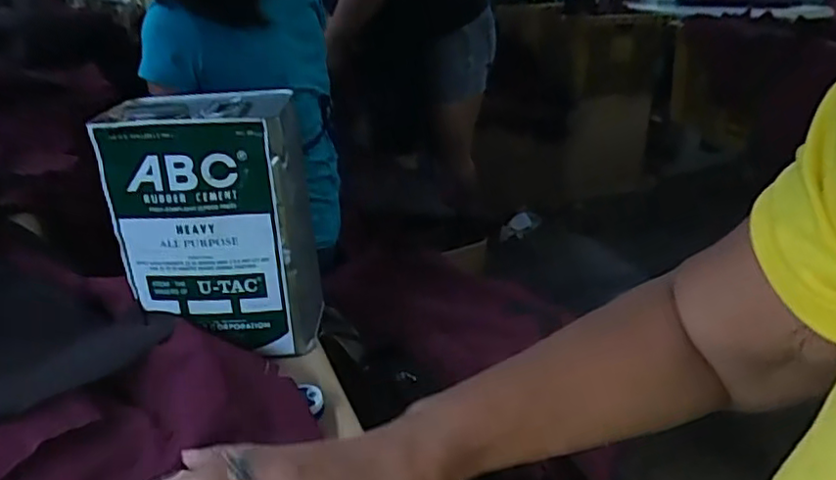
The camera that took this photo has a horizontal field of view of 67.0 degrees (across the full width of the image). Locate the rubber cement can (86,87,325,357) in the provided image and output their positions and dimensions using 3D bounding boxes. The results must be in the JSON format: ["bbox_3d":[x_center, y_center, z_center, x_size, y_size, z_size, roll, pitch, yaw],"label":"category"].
[{"bbox_3d":[-0.179,-0.018,0.587,0.162,0.214,0.102,-3,26,-1],"label":"rubber cement can"}]

